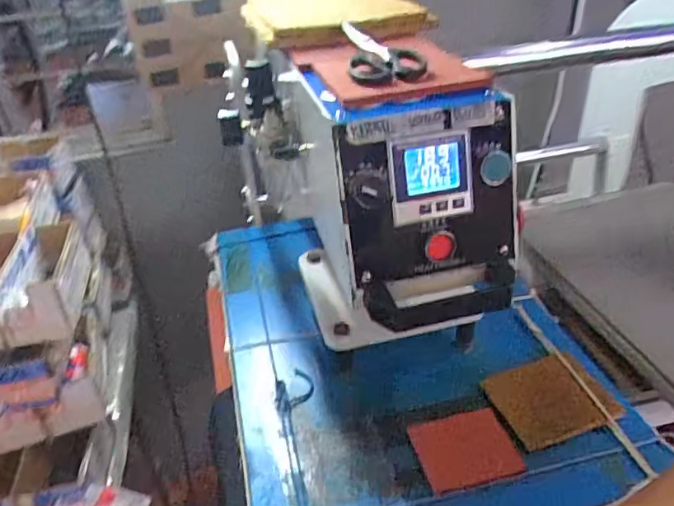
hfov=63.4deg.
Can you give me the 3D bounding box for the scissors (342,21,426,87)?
[{"bbox_3d":[0.044,-0.190,0.514,0.067,0.028,0.131,-4,33,1],"label":"scissors"}]

